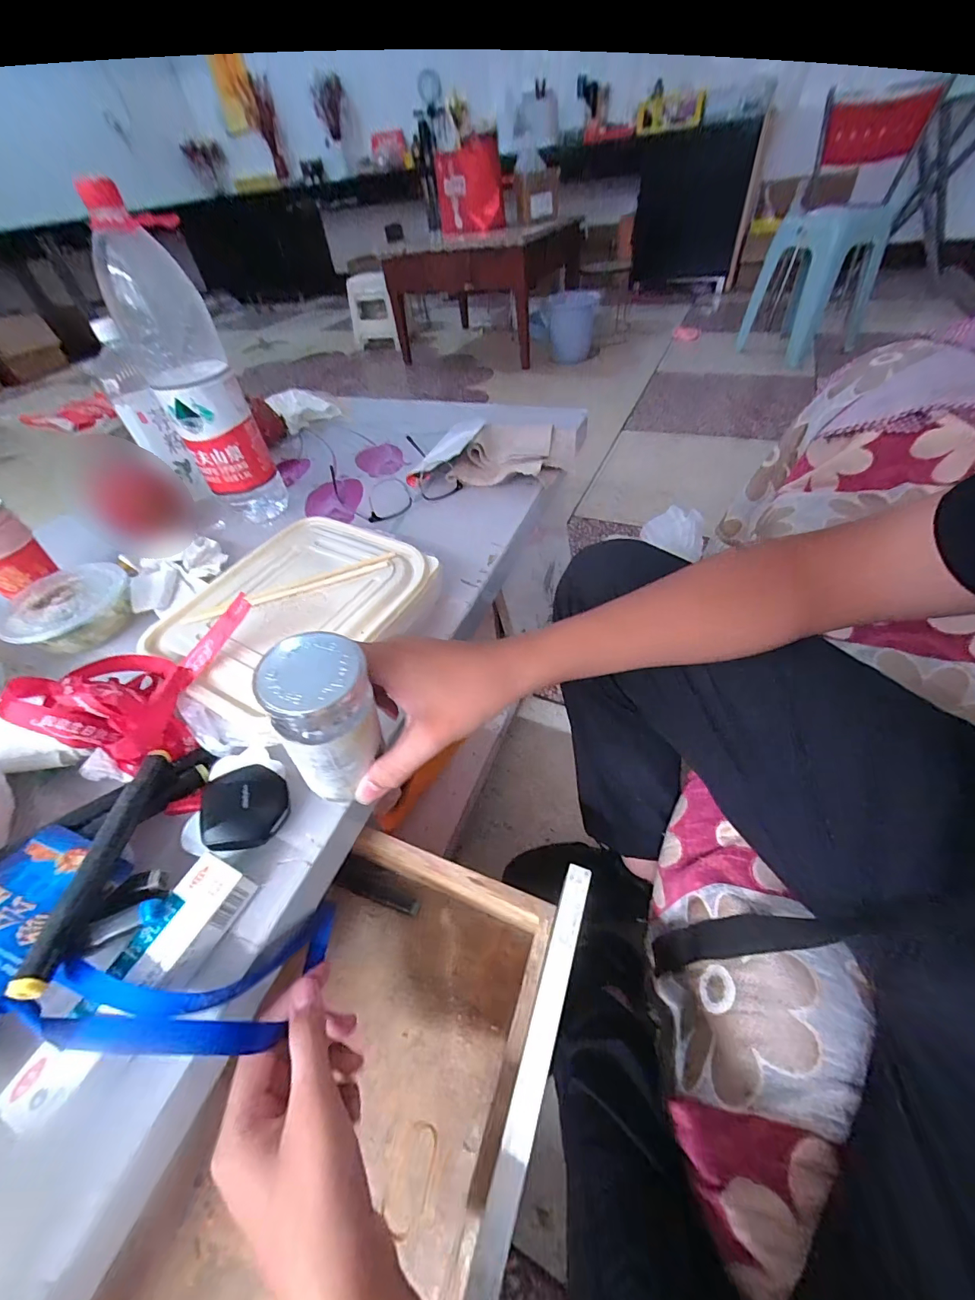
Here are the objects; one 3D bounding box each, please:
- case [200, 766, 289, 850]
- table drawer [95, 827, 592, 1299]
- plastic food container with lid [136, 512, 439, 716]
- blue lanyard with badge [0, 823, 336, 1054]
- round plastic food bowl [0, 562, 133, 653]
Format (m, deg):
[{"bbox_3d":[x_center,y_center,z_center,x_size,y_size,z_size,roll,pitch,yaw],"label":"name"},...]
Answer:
[{"bbox_3d":[-0.164,0.106,0.306,0.051,0.023,0.056,-4,48,-28],"label":"case"},{"bbox_3d":[-0.116,0.366,0.255,0.219,0.108,0.478,13,51,18],"label":"table drawer"},{"bbox_3d":[-0.174,-0.035,0.425,0.198,0.048,0.228,19,52,22],"label":"plastic food container with lid"},{"bbox_3d":[-0.224,0.166,0.246,0.255,0.033,0.096,13,47,-11],"label":"blue lanyard with badge"},{"bbox_3d":[-0.422,-0.041,0.459,0.104,0.039,0.110,-3,47,4],"label":"round plastic food bowl"}]

